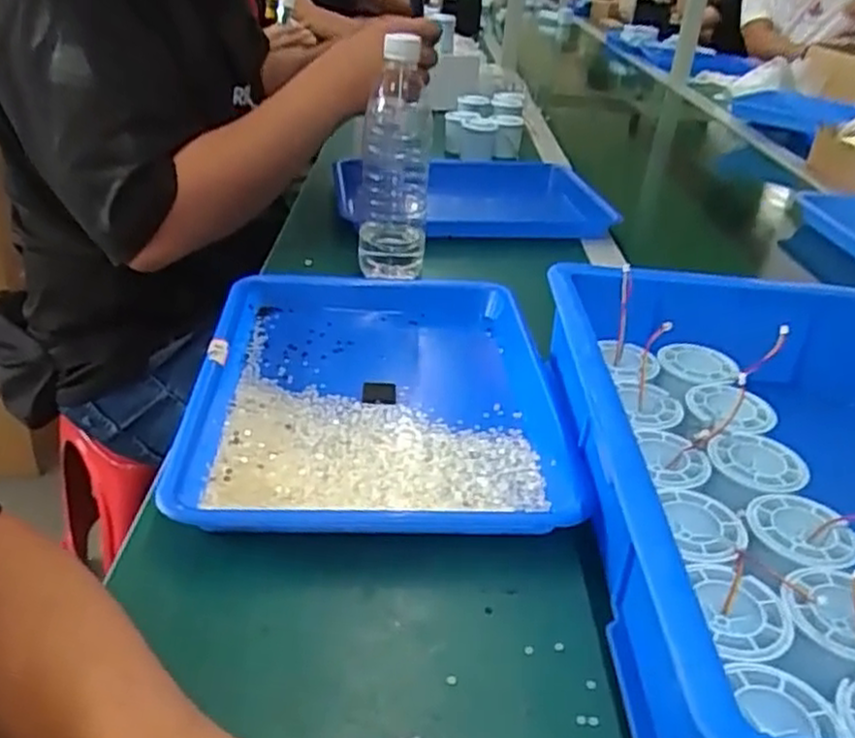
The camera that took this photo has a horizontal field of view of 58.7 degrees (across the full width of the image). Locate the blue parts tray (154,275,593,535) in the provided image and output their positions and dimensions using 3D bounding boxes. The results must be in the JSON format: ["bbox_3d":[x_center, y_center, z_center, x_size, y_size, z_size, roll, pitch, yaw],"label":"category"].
[{"bbox_3d":[-0.039,0.011,0.572,0.260,0.032,0.317,1,30,-5],"label":"blue parts tray"}]

